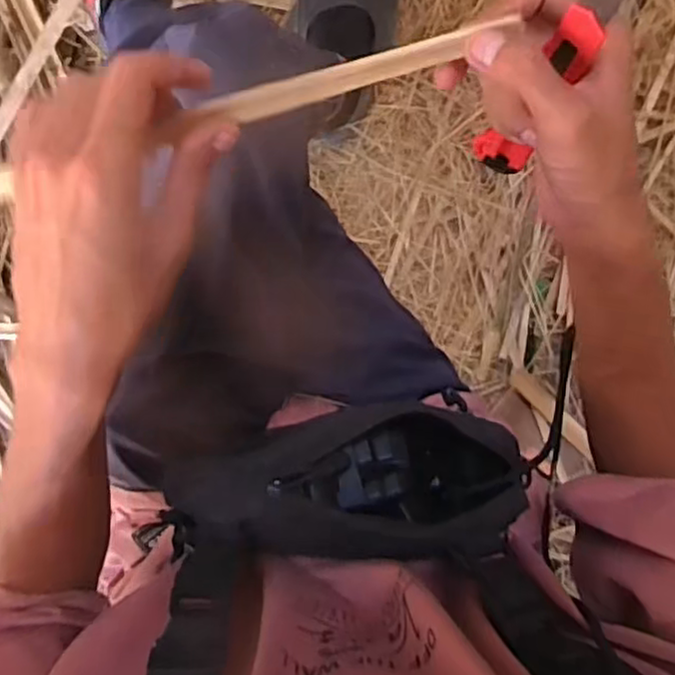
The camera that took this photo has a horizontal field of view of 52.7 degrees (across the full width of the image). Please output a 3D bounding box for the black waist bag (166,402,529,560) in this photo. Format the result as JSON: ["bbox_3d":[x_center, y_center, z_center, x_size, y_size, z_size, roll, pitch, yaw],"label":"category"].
[{"bbox_3d":[0.018,0.094,0.465,0.196,0.125,0.090,-6,93,-5],"label":"black waist bag"}]

